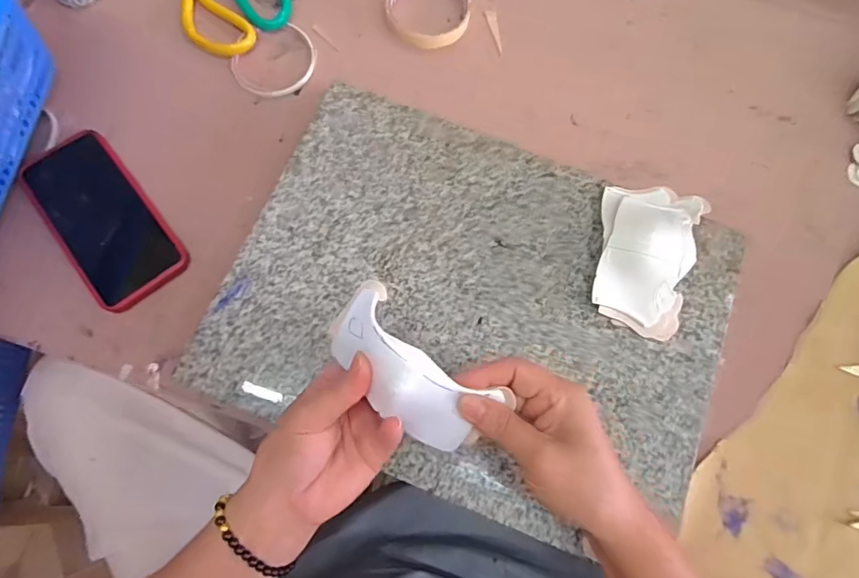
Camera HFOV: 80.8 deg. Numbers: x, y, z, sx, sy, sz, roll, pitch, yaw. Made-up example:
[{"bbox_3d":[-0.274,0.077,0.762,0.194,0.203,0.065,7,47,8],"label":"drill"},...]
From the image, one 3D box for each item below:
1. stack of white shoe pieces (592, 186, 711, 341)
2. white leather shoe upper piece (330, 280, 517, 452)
[{"bbox_3d":[0.176,-0.030,0.406,0.081,0.043,0.127,16,74,3],"label":"stack of white shoe pieces"},{"bbox_3d":[-0.012,0.048,0.309,0.060,0.030,0.110,-41,87,-8],"label":"white leather shoe upper piece"}]

